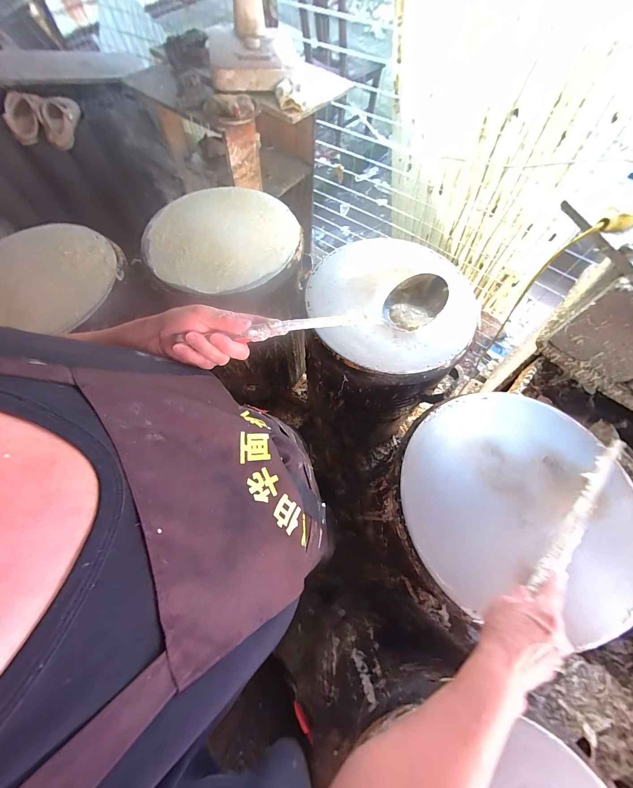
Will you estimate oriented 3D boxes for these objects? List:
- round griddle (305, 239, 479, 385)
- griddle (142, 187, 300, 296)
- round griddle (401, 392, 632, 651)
[{"bbox_3d":[0.164,-0.207,0.634,0.361,0.043,0.370,0,67,1],"label":"round griddle"},{"bbox_3d":[-0.228,-0.388,0.703,0.362,0.023,0.341,0,66,0],"label":"griddle"},{"bbox_3d":[0.333,0.163,0.464,0.358,0.030,0.343,0,66,0],"label":"round griddle"}]

